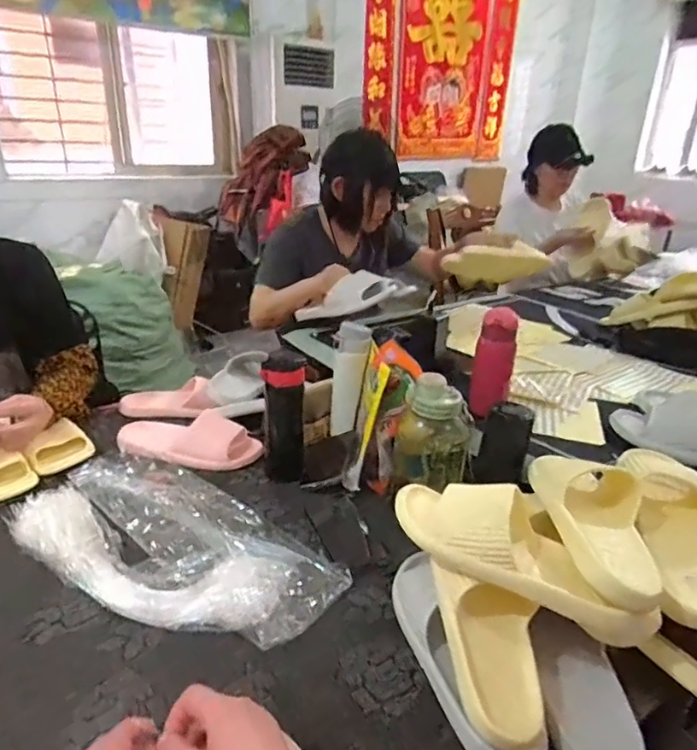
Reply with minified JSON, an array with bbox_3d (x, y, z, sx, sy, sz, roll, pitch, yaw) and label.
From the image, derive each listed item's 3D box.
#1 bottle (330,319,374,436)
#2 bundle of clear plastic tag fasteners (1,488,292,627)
[{"bbox_3d":[0.003,0.011,1.022,0.068,0.198,0.054,3,24,0],"label":"bottle"},{"bbox_3d":[-0.279,0.228,0.709,0.420,0.042,0.142,11,26,18],"label":"bundle of clear plastic tag fasteners"}]

